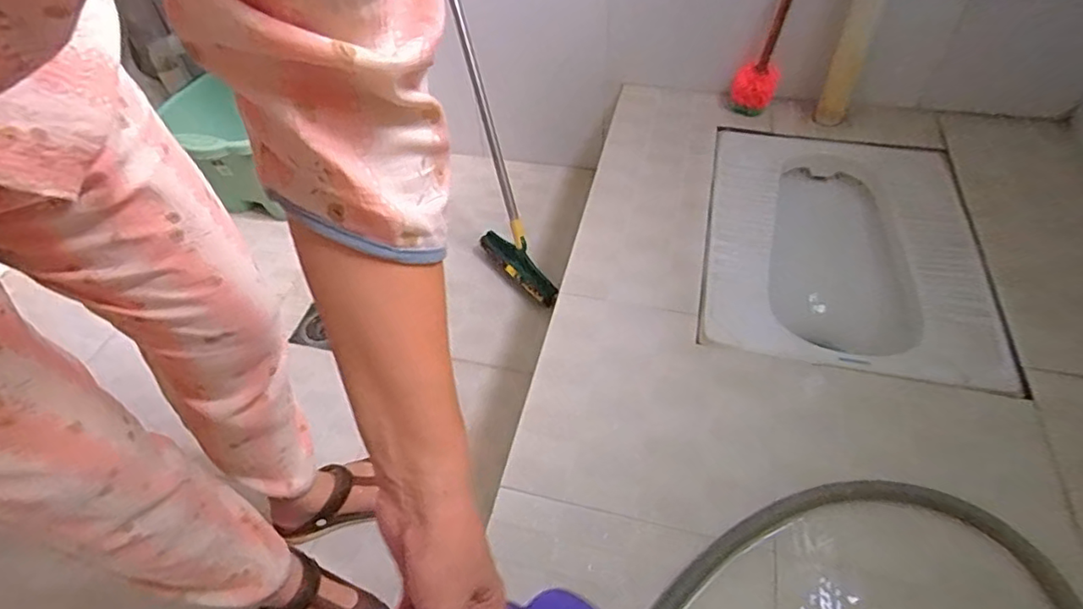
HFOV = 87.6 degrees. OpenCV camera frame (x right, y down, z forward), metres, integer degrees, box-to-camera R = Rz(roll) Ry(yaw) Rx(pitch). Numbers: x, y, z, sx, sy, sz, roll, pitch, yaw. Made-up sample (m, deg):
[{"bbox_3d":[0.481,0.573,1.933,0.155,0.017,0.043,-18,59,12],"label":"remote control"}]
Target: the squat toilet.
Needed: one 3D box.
[{"bbox_3d":[0.476,-0.057,0.962,0.404,0.179,0.537,10,51,10],"label":"squat toilet"}]

